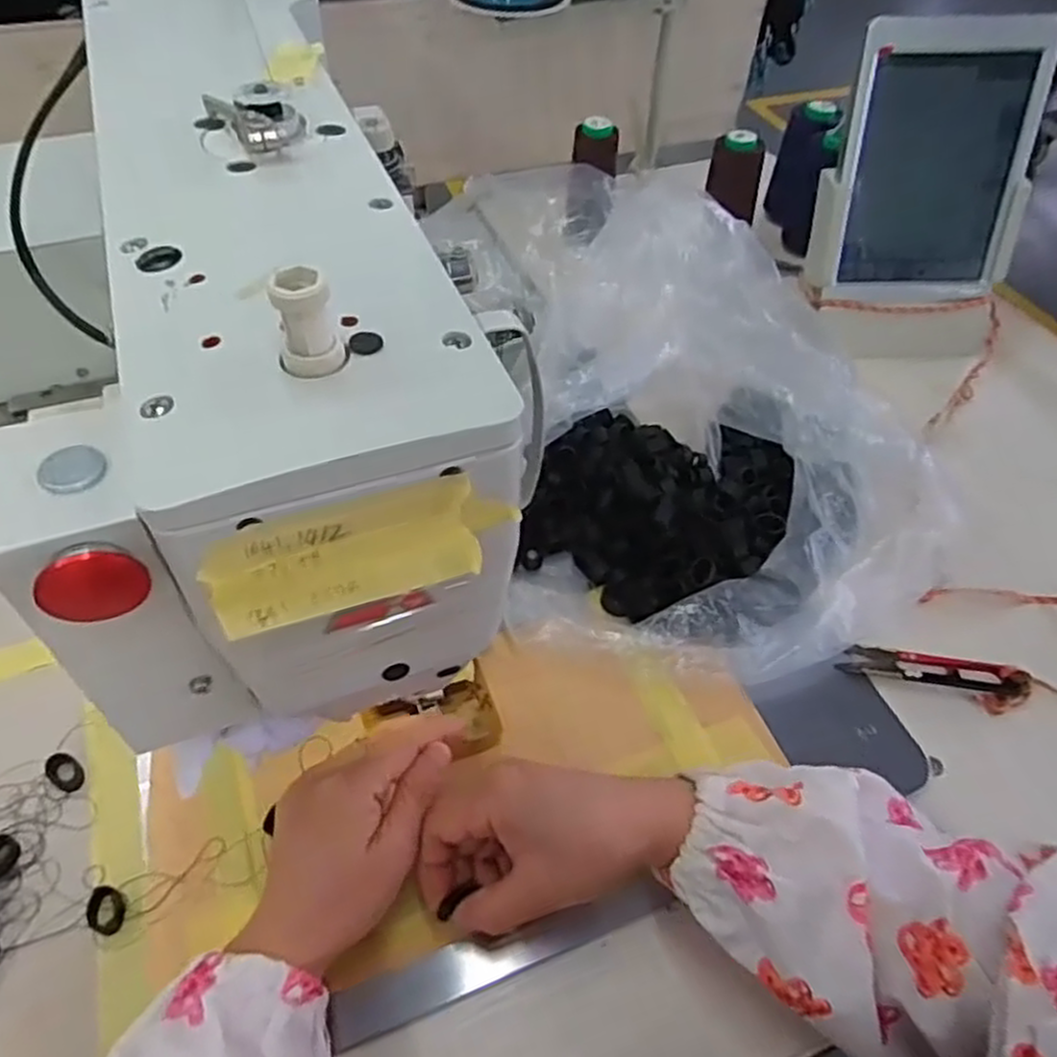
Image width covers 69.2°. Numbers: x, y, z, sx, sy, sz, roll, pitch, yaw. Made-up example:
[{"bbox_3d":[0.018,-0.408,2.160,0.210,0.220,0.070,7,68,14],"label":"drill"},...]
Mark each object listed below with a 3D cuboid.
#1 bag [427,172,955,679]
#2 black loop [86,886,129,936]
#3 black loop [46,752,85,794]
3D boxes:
[{"bbox_3d":[0.107,-0.070,0.499,0.263,0.137,0.304,-12,52,-13],"label":"bag"},{"bbox_3d":[-0.200,0.181,0.364,0.015,0.005,0.023,-22,55,-20],"label":"black loop"},{"bbox_3d":[-0.245,0.129,0.404,0.020,0.013,0.015,24,53,15],"label":"black loop"}]

